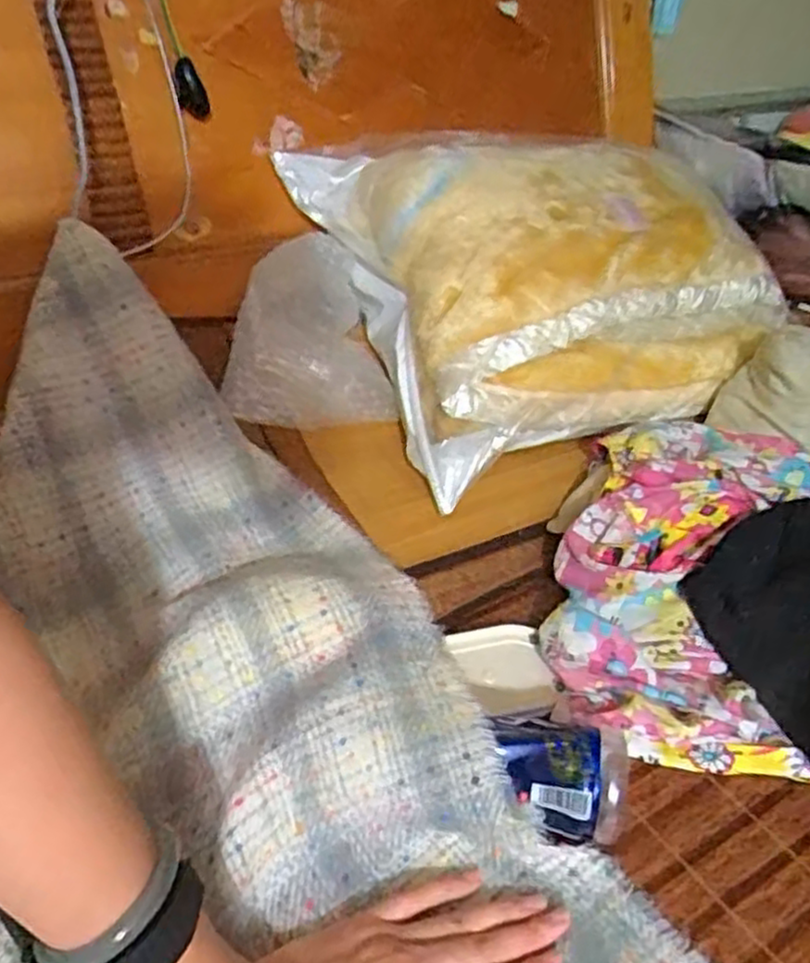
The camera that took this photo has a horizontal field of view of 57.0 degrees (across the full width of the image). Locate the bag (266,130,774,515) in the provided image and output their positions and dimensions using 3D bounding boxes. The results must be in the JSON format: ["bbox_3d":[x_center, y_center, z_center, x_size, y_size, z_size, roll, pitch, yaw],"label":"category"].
[{"bbox_3d":[0.117,-0.210,0.814,0.546,0.180,0.419,-19,69,-12],"label":"bag"}]

